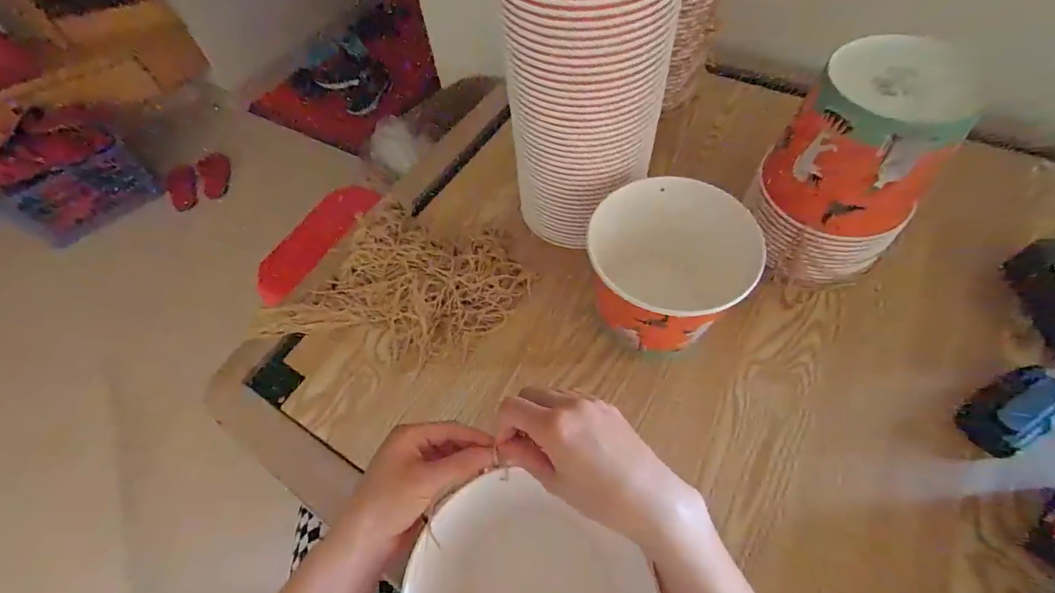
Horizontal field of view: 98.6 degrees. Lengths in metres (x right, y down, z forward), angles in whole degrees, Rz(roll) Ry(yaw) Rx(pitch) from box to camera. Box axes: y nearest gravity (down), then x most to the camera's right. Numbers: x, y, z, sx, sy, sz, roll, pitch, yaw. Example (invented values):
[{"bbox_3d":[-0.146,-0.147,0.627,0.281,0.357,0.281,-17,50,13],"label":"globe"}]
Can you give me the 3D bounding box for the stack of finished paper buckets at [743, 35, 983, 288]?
[{"bbox_3d":[0.334,-0.121,0.474,0.139,0.222,0.135,-16,60,-6],"label":"stack of finished paper buckets"}]

